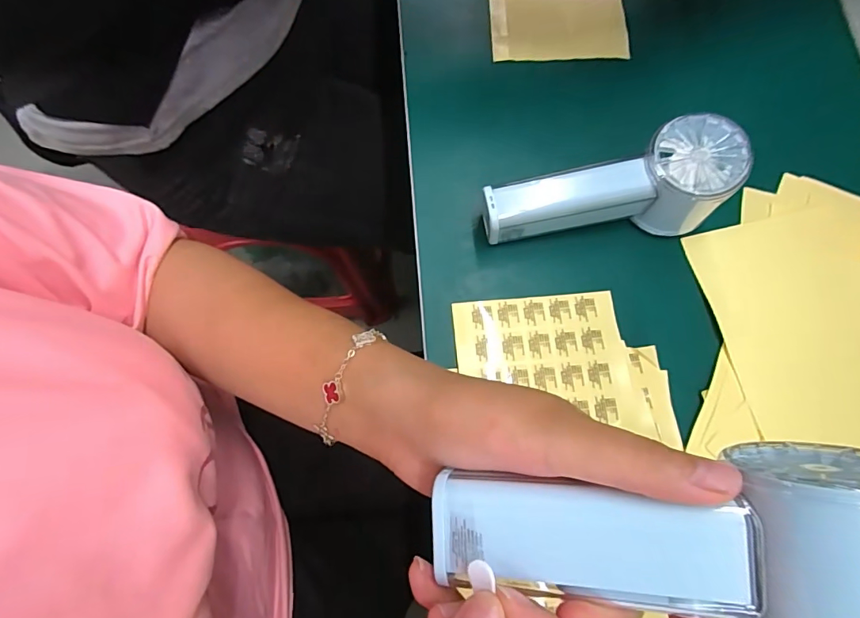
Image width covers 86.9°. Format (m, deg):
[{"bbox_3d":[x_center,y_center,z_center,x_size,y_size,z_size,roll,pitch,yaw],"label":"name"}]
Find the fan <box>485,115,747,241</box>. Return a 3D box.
[{"bbox_3d":[0.107,-0.074,0.286,0.149,0.060,0.061,-3,78,-2],"label":"fan"}]

